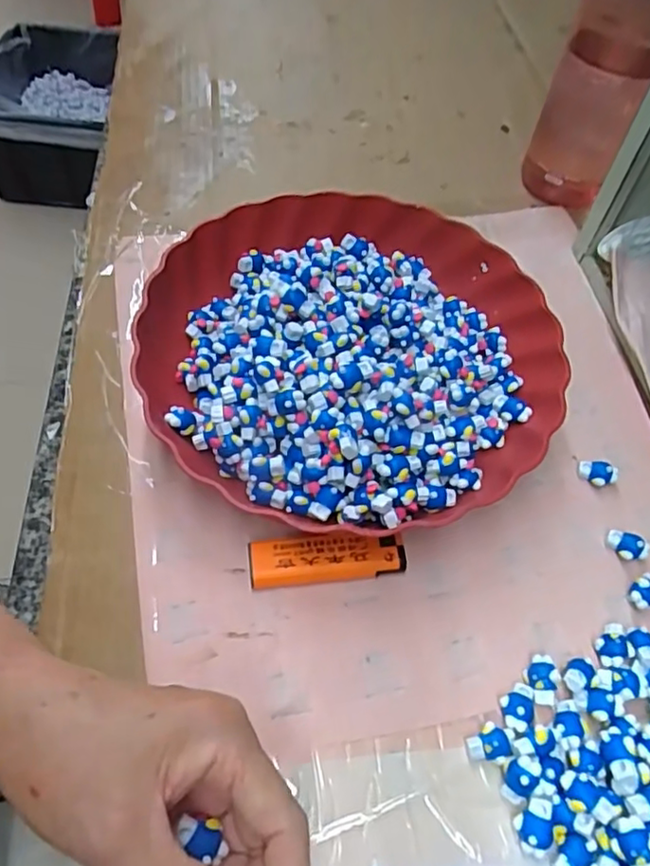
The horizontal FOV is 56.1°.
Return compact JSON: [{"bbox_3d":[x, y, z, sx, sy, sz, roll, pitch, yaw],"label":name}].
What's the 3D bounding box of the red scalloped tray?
[{"bbox_3d":[0.015,-0.054,0.371,0.245,0.054,0.236,16,58,5],"label":"red scalloped tray"}]

